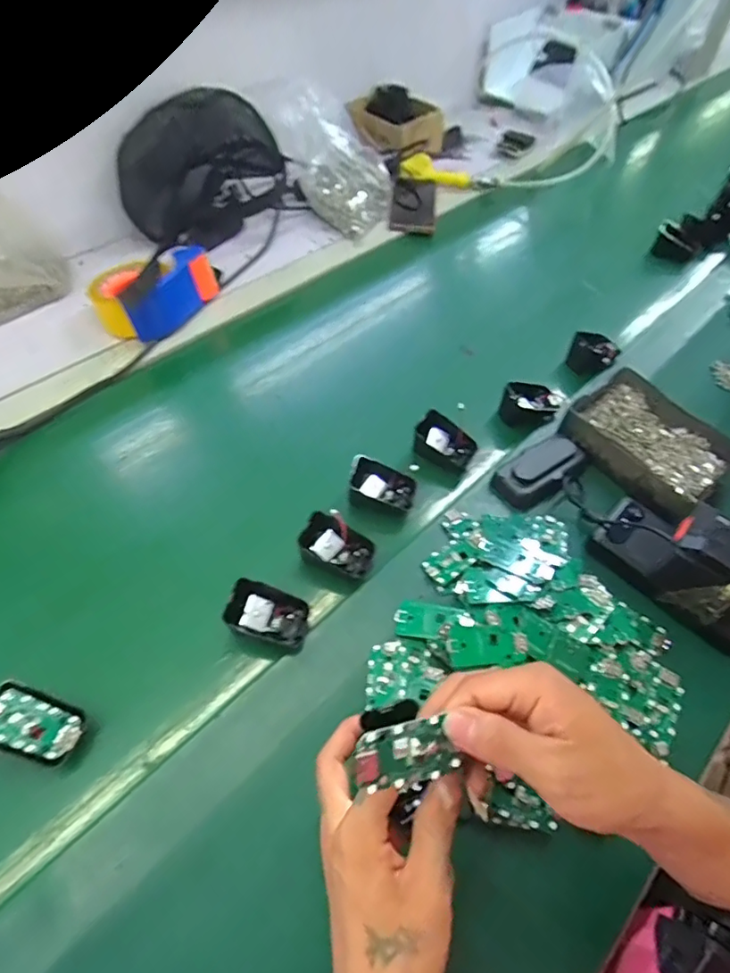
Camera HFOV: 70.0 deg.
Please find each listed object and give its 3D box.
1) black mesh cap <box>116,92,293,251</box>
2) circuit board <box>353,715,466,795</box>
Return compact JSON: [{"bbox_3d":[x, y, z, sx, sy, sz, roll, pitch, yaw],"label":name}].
[{"bbox_3d":[-0.254,-0.477,0.788,0.225,0.163,0.116,-34,61,-24],"label":"black mesh cap"},{"bbox_3d":[0.023,0.138,0.271,0.058,0.005,0.032,-2,87,-26],"label":"circuit board"}]

